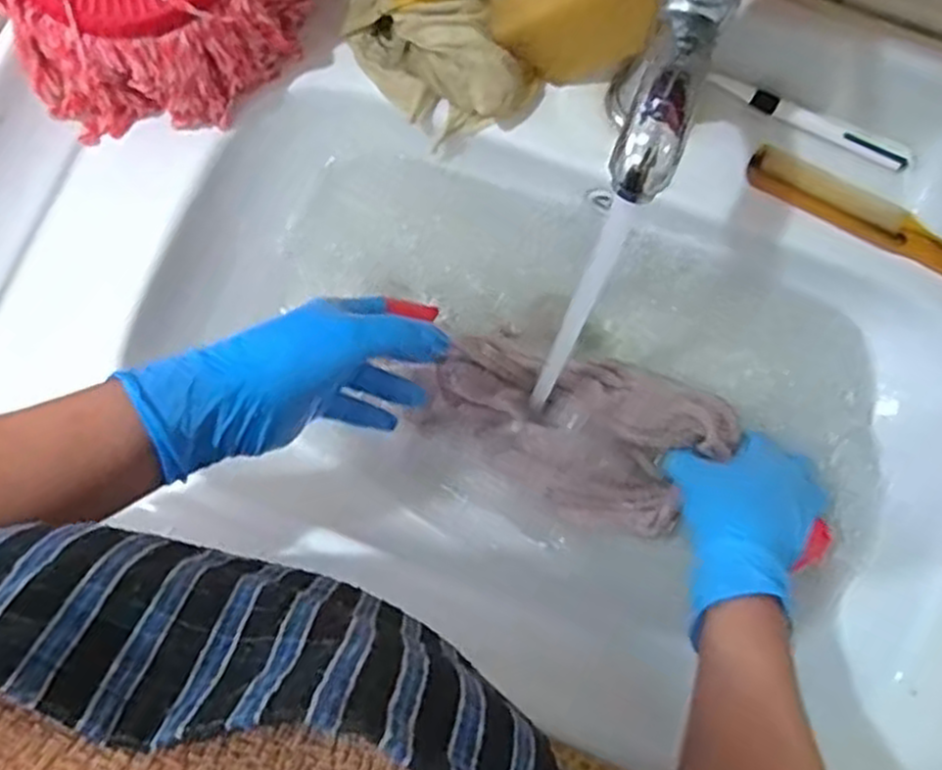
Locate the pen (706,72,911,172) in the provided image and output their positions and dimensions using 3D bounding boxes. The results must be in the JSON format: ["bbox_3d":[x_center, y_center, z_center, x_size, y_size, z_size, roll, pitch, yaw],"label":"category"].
[{"bbox_3d":[0.232,-0.181,0.542,0.147,0.016,0.014,24,79,3],"label":"pen"}]

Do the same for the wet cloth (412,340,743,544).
[{"bbox_3d":[0.071,0.023,0.561,0.204,0.030,0.113,27,79,4],"label":"wet cloth"}]

